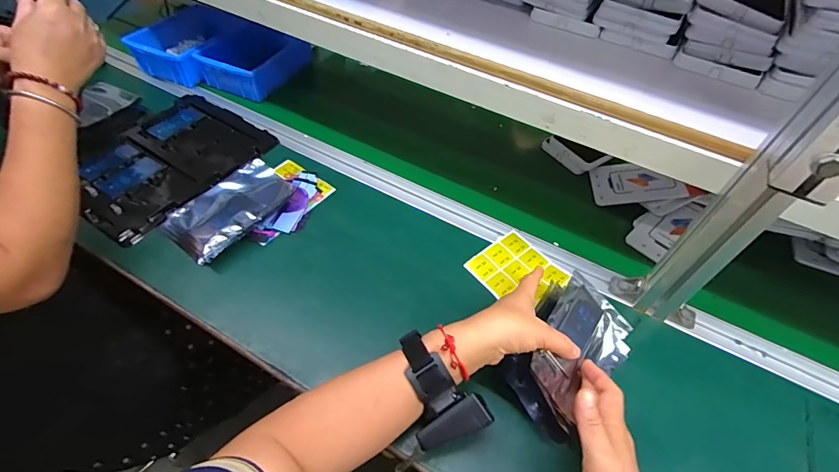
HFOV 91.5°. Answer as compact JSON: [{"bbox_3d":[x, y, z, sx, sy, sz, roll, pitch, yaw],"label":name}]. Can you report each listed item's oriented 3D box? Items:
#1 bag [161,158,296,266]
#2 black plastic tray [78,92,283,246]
[{"bbox_3d":[-0.259,-0.038,0.567,0.106,0.036,0.162,33,56,20],"label":"bag"},{"bbox_3d":[-0.391,-0.125,0.634,0.227,0.023,0.272,29,55,18],"label":"black plastic tray"}]

